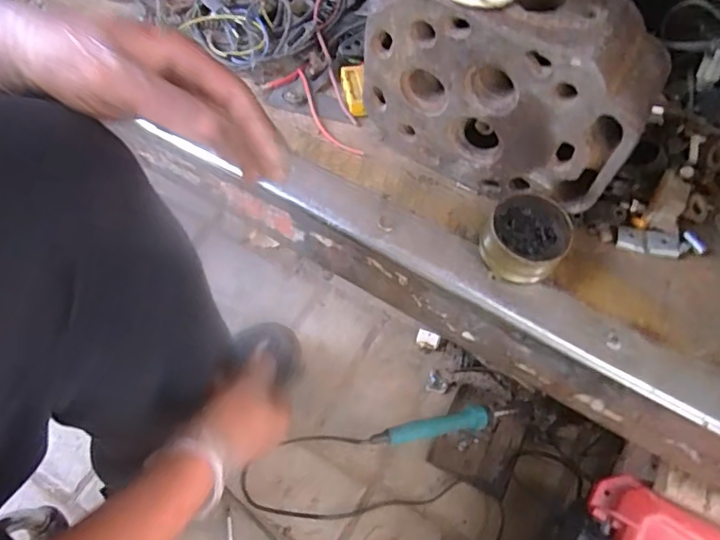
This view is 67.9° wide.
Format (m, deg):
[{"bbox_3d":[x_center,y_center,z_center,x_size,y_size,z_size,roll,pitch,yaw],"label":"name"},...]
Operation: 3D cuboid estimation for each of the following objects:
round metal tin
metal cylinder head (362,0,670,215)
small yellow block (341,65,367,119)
[{"bbox_3d":[0.131,-0.025,0.428,0.062,0.038,0.064,0,63,1],"label":"round metal tin"},{"bbox_3d":[0.108,-0.144,0.417,0.206,0.149,0.079,27,66,14],"label":"metal cylinder head"},{"bbox_3d":[-0.005,-0.170,0.508,0.021,0.012,0.052,-9,82,-4],"label":"small yellow block"}]

